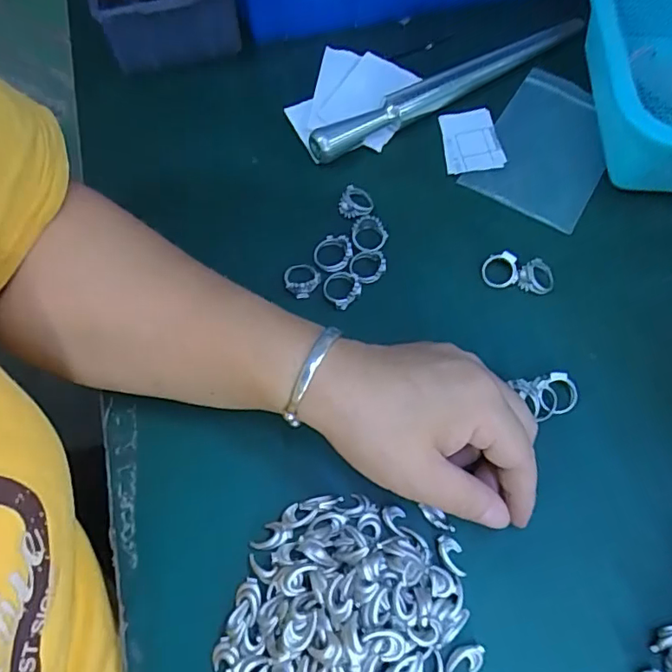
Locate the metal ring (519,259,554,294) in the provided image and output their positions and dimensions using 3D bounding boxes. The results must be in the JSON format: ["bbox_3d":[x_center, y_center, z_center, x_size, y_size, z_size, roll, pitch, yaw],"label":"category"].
[{"bbox_3d":[0.121,-0.035,0.321,0.021,0.007,0.021,0,66,1],"label":"metal ring"}]

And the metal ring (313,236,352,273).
[{"bbox_3d":[-0.002,-0.051,0.328,0.023,0.010,0.022,0,66,1],"label":"metal ring"}]

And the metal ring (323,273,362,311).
[{"bbox_3d":[0.003,-0.030,0.320,0.022,0.006,0.022,0,66,1],"label":"metal ring"}]

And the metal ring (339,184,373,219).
[{"bbox_3d":[0.014,-0.086,0.343,0.020,0.008,0.019,0,66,1],"label":"metal ring"}]

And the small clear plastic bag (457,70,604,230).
[{"bbox_3d":[0.146,-0.129,0.365,0.078,0.007,0.123,30,70,13],"label":"small clear plastic bag"}]

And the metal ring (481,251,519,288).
[{"bbox_3d":[0.099,-0.039,0.322,0.021,0.004,0.021,2,100,12],"label":"metal ring"}]

